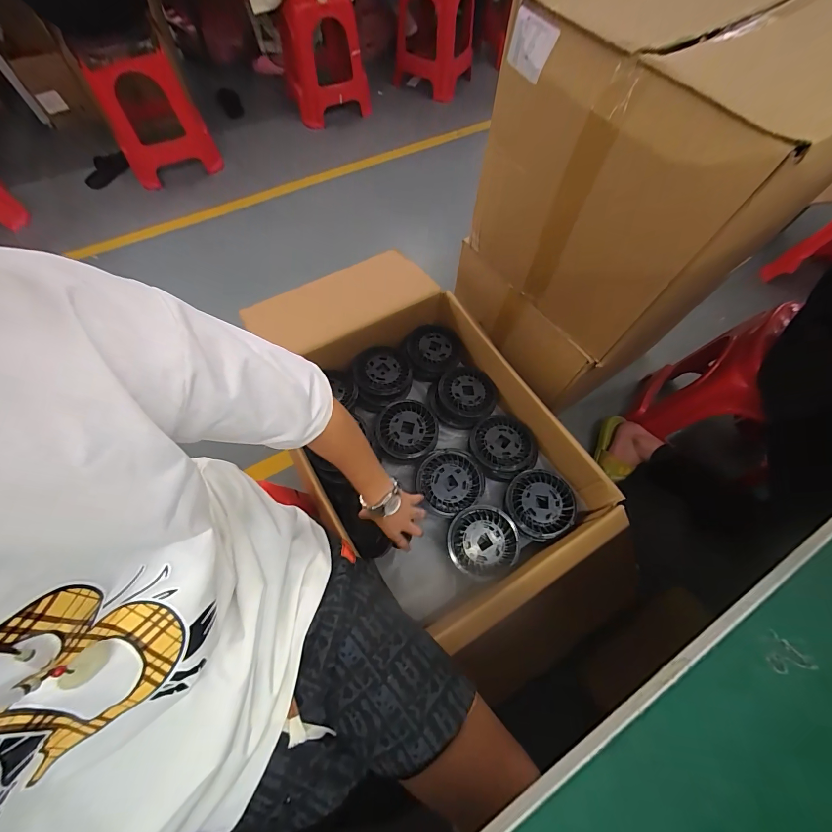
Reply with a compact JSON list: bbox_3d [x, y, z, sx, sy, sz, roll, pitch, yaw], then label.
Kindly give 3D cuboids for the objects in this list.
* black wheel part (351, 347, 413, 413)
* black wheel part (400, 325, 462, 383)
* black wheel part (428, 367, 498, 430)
[{"bbox_3d":[-0.080,-0.089,0.835,0.138,0.058,0.156,-1,64,-3],"label":"black wheel part"},{"bbox_3d":[0.036,-0.154,0.869,0.135,0.050,0.127,1,64,-2],"label":"black wheel part"},{"bbox_3d":[0.109,-0.041,0.831,0.155,0.057,0.150,4,64,0],"label":"black wheel part"}]

